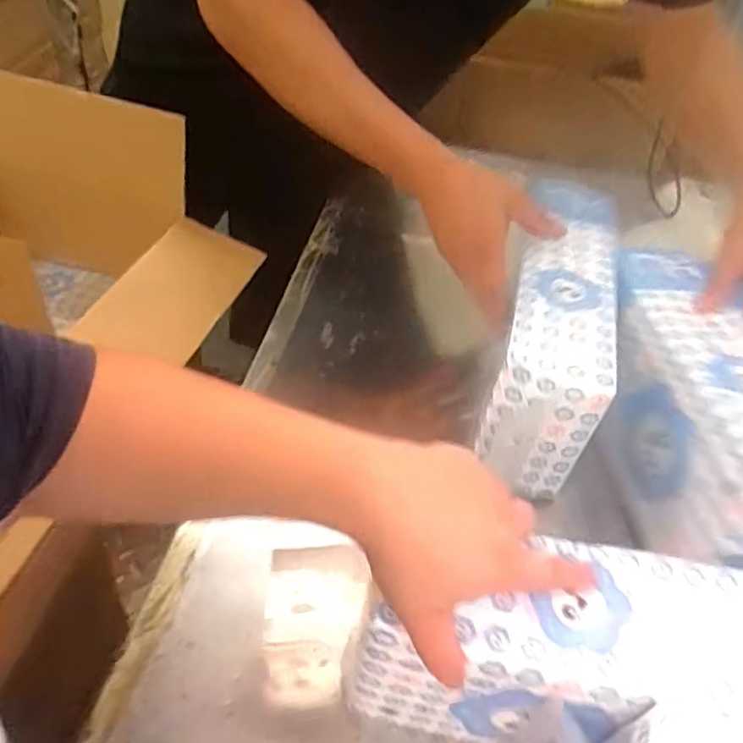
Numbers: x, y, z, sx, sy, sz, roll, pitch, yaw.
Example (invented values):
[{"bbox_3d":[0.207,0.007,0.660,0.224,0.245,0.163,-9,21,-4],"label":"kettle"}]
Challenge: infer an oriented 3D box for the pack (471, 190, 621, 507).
[{"bbox_3d":[0.181,-0.049,0.625,0.087,0.131,0.311,15,46,7],"label":"pack"}]

